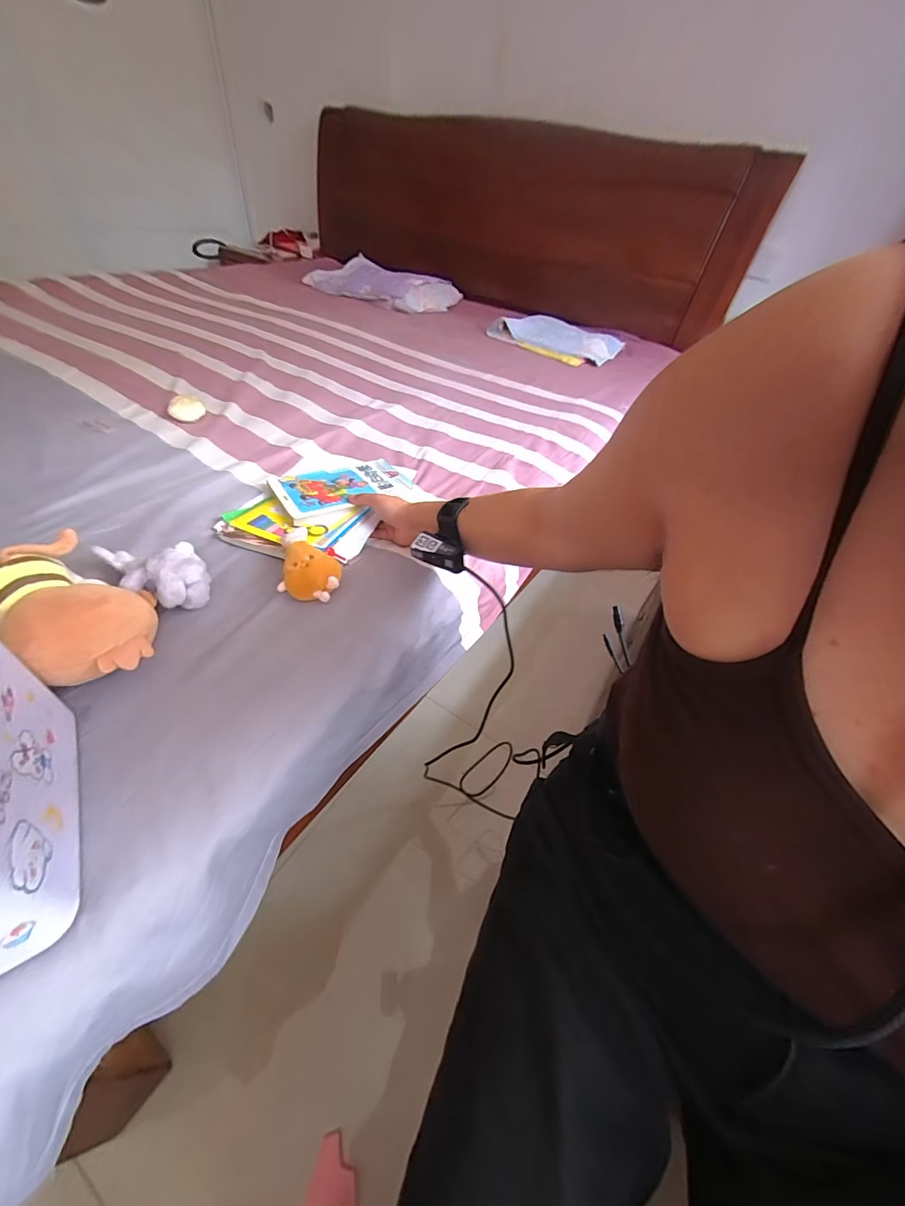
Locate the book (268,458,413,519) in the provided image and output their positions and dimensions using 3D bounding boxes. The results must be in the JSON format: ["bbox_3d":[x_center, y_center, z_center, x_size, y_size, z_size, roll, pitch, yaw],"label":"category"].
[{"bbox_3d":[-0.187,-0.204,0.708,0.215,0.015,0.147,-23,52,-27],"label":"book"}]

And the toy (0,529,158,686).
[{"bbox_3d":[-0.388,0.010,0.421,0.170,0.078,0.120,22,46,14],"label":"toy"}]

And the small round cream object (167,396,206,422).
[{"bbox_3d":[-0.548,-0.401,0.853,0.066,0.033,0.049,-19,51,-24],"label":"small round cream object"}]

